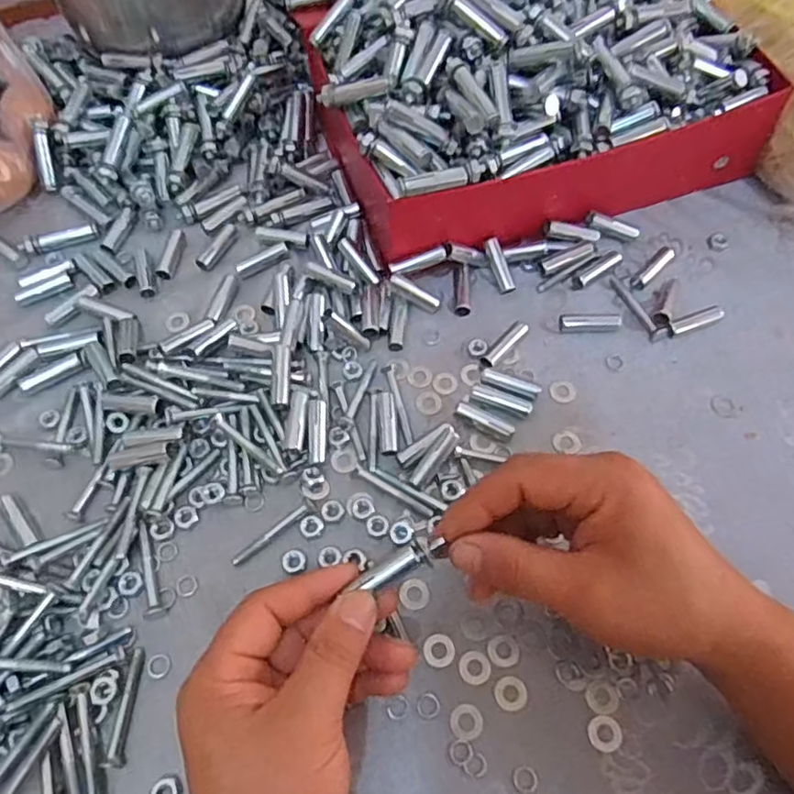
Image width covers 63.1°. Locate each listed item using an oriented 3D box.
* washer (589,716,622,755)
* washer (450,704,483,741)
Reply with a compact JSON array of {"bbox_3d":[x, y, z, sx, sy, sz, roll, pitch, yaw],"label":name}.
[{"bbox_3d":[0.105,0.170,0.326,0.017,0.004,0.016,0,62,0],"label":"washer"},{"bbox_3d":[0.036,0.165,0.328,0.016,0.004,0.016,0,62,0],"label":"washer"}]

